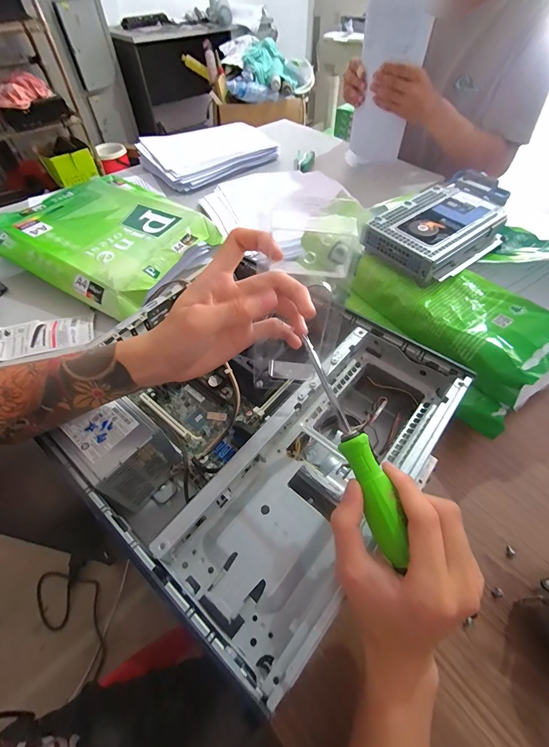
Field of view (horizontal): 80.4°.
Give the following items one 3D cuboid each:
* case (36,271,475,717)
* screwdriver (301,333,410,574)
[{"bbox_3d":[-0.004,0.061,0.365,0.286,0.108,0.335,34,61,23],"label":"case"},{"bbox_3d":[0.055,0.049,0.236,0.020,0.018,0.167,-17,73,-16],"label":"screwdriver"}]

